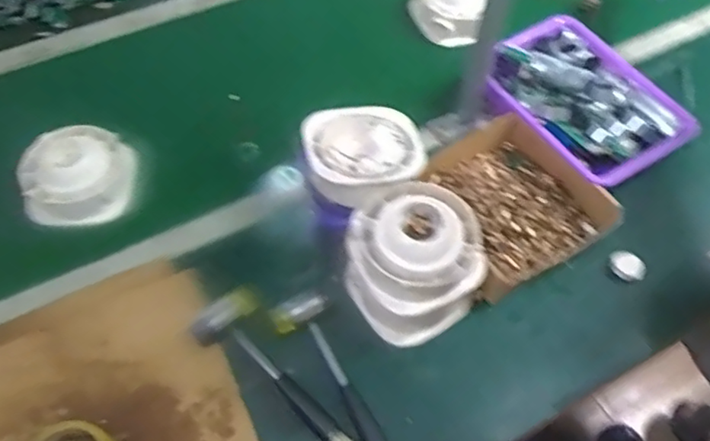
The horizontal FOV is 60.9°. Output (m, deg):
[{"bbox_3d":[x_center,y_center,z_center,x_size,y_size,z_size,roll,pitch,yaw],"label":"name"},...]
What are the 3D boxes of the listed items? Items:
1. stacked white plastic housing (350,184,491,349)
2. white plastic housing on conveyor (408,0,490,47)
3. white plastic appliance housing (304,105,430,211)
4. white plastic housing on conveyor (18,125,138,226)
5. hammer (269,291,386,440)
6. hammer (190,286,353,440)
[{"bbox_3d":[0.070,0.047,0.702,0.136,0.147,0.133,-29,64,-18],"label":"stacked white plastic housing"},{"bbox_3d":[0.157,-0.359,1.018,0.135,0.071,0.129,16,60,8],"label":"white plastic housing on conveyor"},{"bbox_3d":[0.013,-0.083,0.743,0.148,0.042,0.150,-11,60,-8],"label":"white plastic appliance housing"},{"bbox_3d":[-0.389,-0.066,0.851,0.148,0.070,0.127,-26,63,-16],"label":"white plastic housing on conveyor"},{"bbox_3d":[-0.020,0.197,0.680,0.072,0.024,0.255,-21,61,-14],"label":"hammer"},{"bbox_3d":[-0.086,0.183,0.687,0.079,0.026,0.255,-37,66,-21],"label":"hammer"}]

